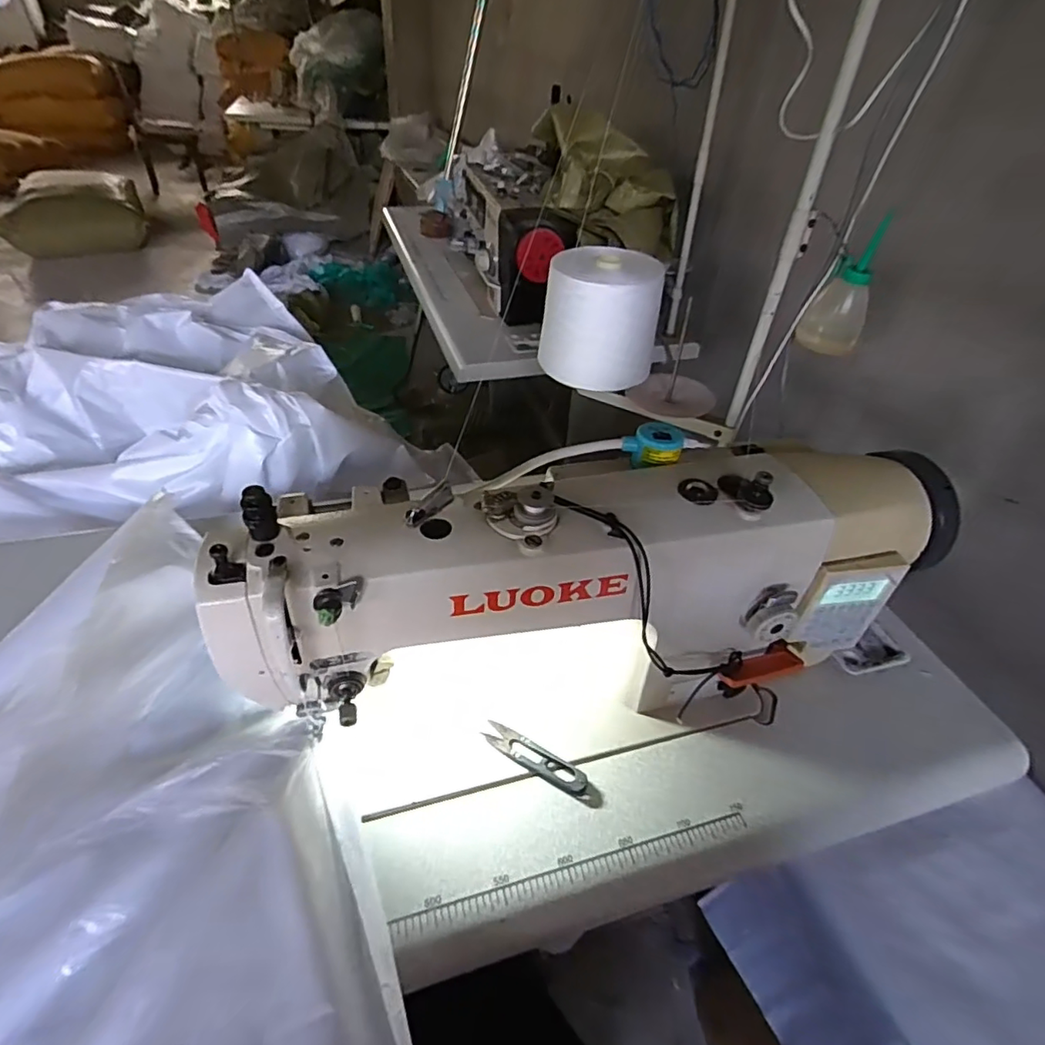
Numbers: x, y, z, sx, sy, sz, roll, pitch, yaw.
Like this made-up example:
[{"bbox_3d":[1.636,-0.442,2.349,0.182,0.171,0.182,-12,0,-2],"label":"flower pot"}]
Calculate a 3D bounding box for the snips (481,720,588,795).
[{"bbox_3d":[0.010,0.203,0.487,0.098,0.006,0.022,24,45,22],"label":"snips"}]

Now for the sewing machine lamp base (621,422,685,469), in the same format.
[{"bbox_3d":[0.112,-0.065,0.485,0.047,0.028,0.036,18,43,16],"label":"sewing machine lamp base"}]

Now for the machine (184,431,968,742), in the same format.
[{"bbox_3d":[0.077,0.060,0.483,0.573,0.240,0.162,-7,42,-12],"label":"machine"}]

